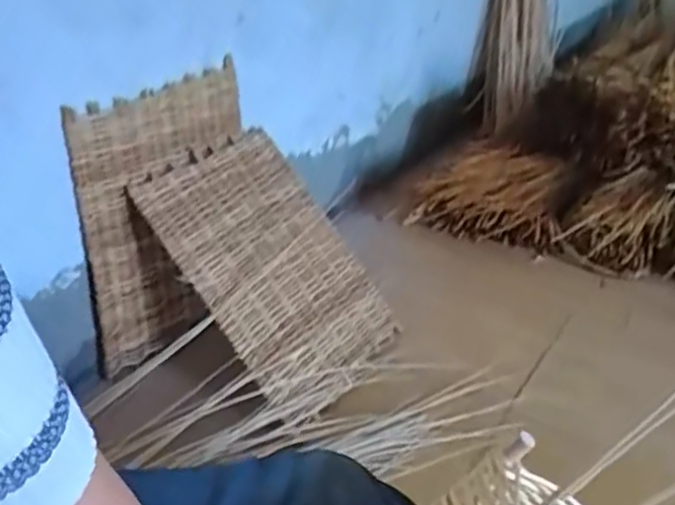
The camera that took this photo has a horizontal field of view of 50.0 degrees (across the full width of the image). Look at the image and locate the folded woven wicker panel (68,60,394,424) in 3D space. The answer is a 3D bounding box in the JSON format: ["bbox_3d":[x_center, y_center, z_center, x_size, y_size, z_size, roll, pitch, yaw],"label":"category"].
[{"bbox_3d":[-0.127,-0.013,1.181,0.366,0.452,0.383,17,34,26],"label":"folded woven wicker panel"}]

